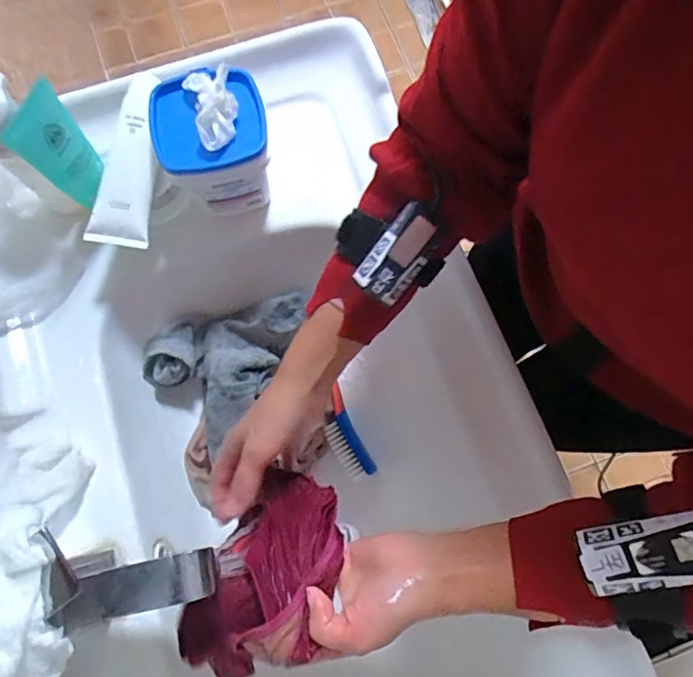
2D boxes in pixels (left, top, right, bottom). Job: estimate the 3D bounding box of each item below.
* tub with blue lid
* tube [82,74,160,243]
[{"bbox_3d":[-0.115,-0.172,0.469,0.090,0.112,0.089,-18,76,-4],"label":"tub with blue lid"},{"bbox_3d":[-0.193,-0.161,0.463,0.048,0.027,0.155,8,90,-11],"label":"tube"}]

